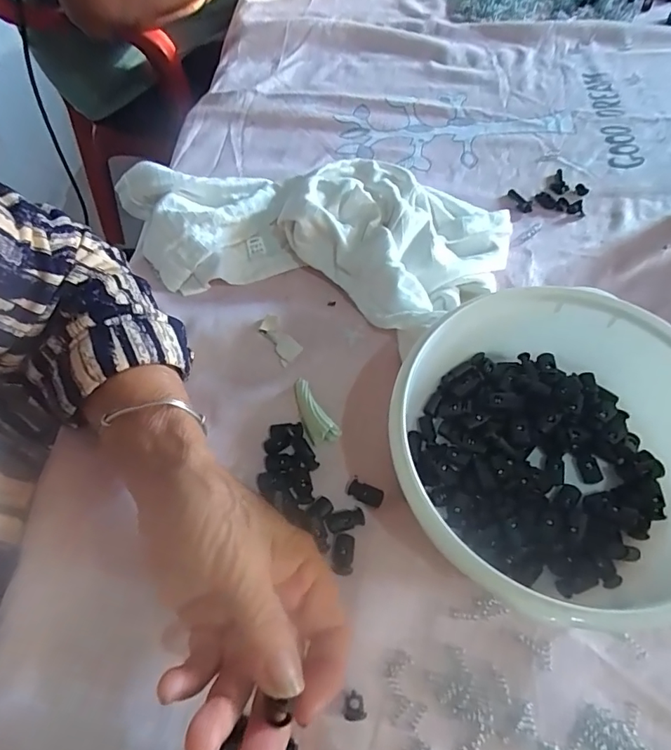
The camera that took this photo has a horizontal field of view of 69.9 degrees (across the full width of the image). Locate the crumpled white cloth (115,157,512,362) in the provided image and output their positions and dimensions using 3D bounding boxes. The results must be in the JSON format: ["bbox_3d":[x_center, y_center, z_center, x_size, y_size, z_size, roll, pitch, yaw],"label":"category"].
[{"bbox_3d":[-0.026,-0.116,0.373,0.296,0.043,0.149,19,61,13],"label":"crumpled white cloth"}]

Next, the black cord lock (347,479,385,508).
[{"bbox_3d":[0.018,0.071,0.287,0.022,0.004,0.011,19,61,13],"label":"black cord lock"}]

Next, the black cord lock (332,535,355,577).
[{"bbox_3d":[0.005,0.100,0.266,0.011,0.006,0.021,3,59,4],"label":"black cord lock"}]

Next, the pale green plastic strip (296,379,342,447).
[{"bbox_3d":[-0.014,0.022,0.306,0.017,0.016,0.044,-23,60,-11],"label":"pale green plastic strip"}]

